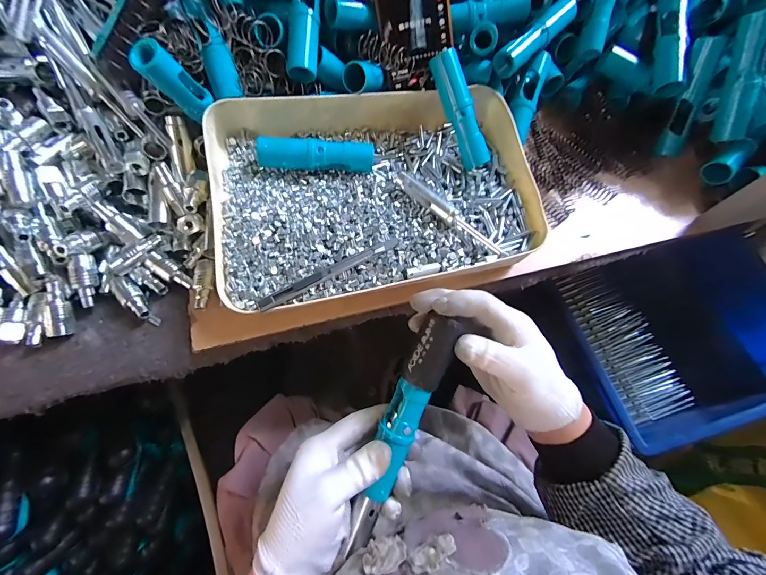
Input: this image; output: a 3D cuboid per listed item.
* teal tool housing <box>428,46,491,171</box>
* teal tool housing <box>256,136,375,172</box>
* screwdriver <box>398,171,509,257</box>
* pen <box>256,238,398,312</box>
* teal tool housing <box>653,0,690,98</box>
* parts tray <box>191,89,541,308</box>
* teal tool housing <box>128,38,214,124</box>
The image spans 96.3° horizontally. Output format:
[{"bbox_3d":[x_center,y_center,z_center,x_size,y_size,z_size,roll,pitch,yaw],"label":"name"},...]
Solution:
[{"bbox_3d":[0.085,-0.191,0.375,0.023,0.022,0.118,-29,106,-13],"label":"teal tool housing"},{"bbox_3d":[-0.069,-0.140,0.359,0.118,0.025,0.023,-2,68,-3],"label":"teal tool housing"},{"bbox_3d":[0.069,-0.074,0.353,0.134,0.021,0.015,39,72,13],"label":"screwdriver"},{"bbox_3d":[-0.048,-0.015,0.318,0.142,0.015,0.014,-27,71,-13],"label":"pen"},{"bbox_3d":[0.335,-0.288,0.400,0.023,0.029,0.127,6,86,0],"label":"teal tool housing"},{"bbox_3d":[-0.007,-0.111,0.364,0.332,0.051,0.239,-12,69,-7],"label":"parts tray"},{"bbox_3d":[-0.191,-0.189,0.314,0.027,0.070,0.024,-28,70,9],"label":"teal tool housing"}]

